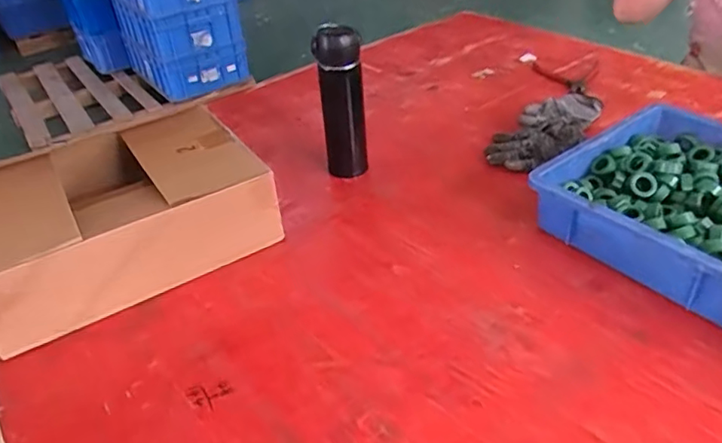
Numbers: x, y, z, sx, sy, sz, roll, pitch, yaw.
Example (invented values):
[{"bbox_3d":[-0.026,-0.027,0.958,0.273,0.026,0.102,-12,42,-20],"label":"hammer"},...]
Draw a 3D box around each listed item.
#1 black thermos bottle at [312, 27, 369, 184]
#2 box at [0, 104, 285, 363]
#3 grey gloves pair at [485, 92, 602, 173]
[{"bbox_3d":[-0.028,-0.171,0.829,0.063,0.220,0.063,-1,37,5],"label":"black thermos bottle"},{"bbox_3d":[-0.309,-0.011,0.730,0.334,0.119,0.243,-24,41,-24],"label":"box"},{"bbox_3d":[0.306,-0.152,0.923,0.104,0.036,0.265,26,46,35],"label":"grey gloves pair"}]

